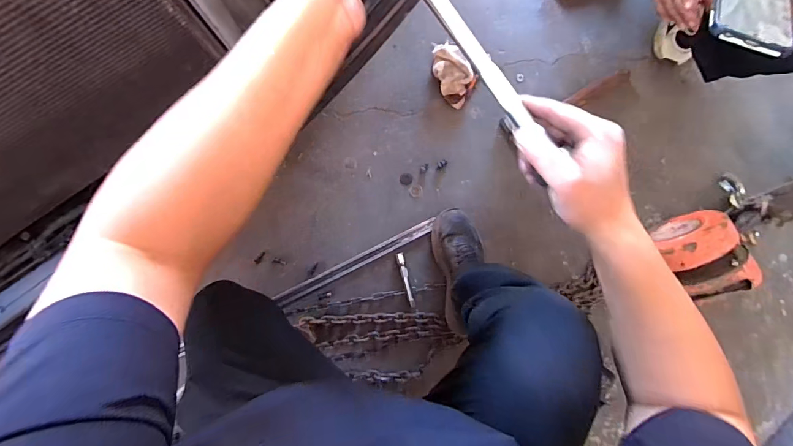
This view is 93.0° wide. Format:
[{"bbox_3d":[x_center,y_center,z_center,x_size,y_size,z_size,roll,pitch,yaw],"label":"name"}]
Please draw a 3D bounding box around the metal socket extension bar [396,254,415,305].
[{"bbox_3d":[0.022,0.128,0.857,0.016,0.019,0.122,-15,88,-2],"label":"metal socket extension bar"}]

